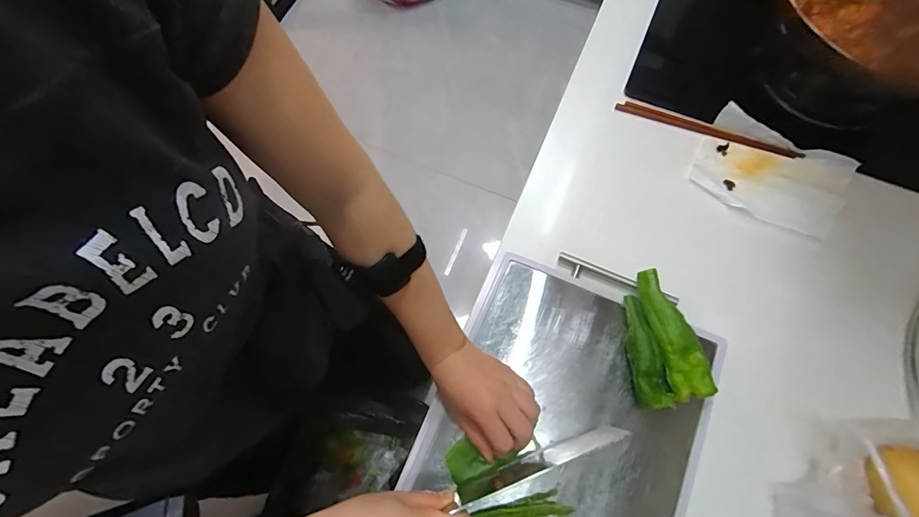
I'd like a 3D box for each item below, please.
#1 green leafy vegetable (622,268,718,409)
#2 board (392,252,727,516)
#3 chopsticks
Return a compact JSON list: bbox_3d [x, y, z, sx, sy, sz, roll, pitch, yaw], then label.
[{"bbox_3d":[0.224,0.089,0.485,0.075,0.038,0.144,-3,71,0],"label":"green leafy vegetable"},{"bbox_3d":[0.104,0.212,0.467,0.278,0.019,0.428,24,74,9],"label":"board"},{"bbox_3d":[0.346,-0.181,0.609,0.249,0.013,0.018,20,73,8],"label":"chopsticks"}]

